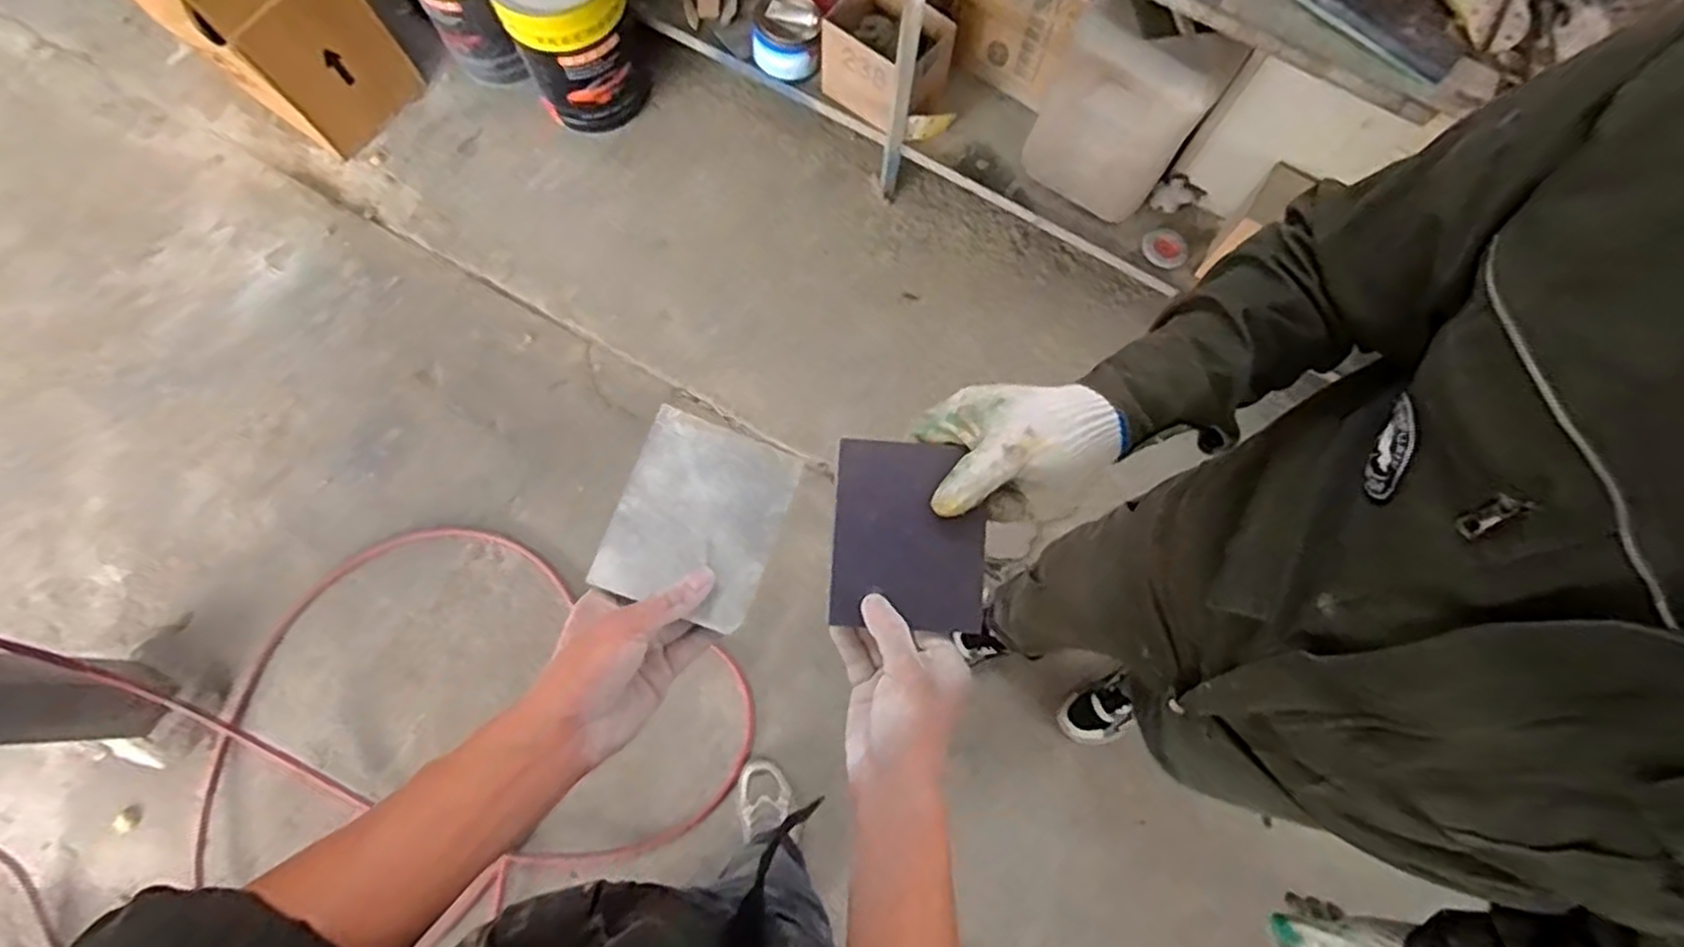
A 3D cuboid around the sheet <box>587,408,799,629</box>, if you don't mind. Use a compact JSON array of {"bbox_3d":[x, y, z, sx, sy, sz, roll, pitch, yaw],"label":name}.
[{"bbox_3d":[-0.088,0.029,0.466,0.096,0.006,0.115,22,80,-7],"label":"sheet"}]

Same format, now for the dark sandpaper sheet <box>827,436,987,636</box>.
[{"bbox_3d":[0.044,0.041,0.475,0.096,0.008,0.116,4,91,-4],"label":"dark sandpaper sheet"}]

